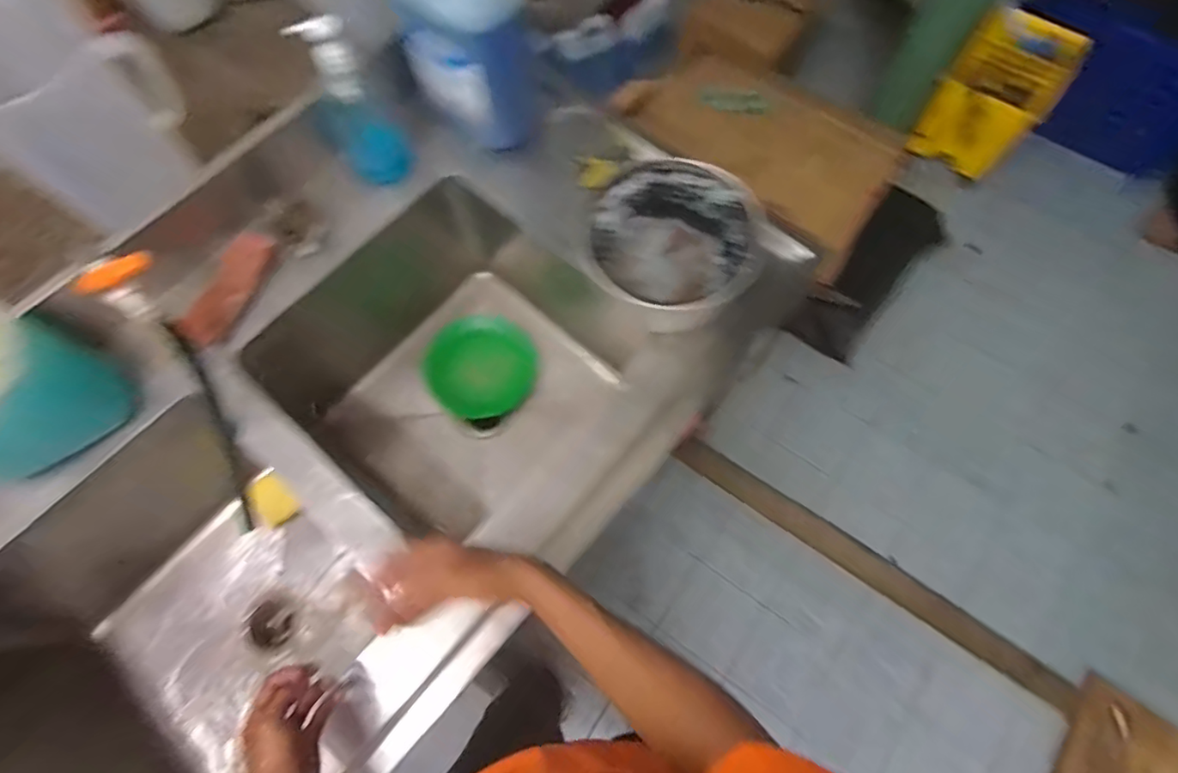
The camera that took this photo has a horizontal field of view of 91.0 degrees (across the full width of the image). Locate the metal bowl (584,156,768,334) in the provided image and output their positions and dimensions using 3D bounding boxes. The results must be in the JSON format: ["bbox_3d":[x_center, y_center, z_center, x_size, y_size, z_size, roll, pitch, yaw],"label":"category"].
[{"bbox_3d":[0.125,-0.209,0.819,0.225,0.079,0.208,35,74,13],"label":"metal bowl"}]

